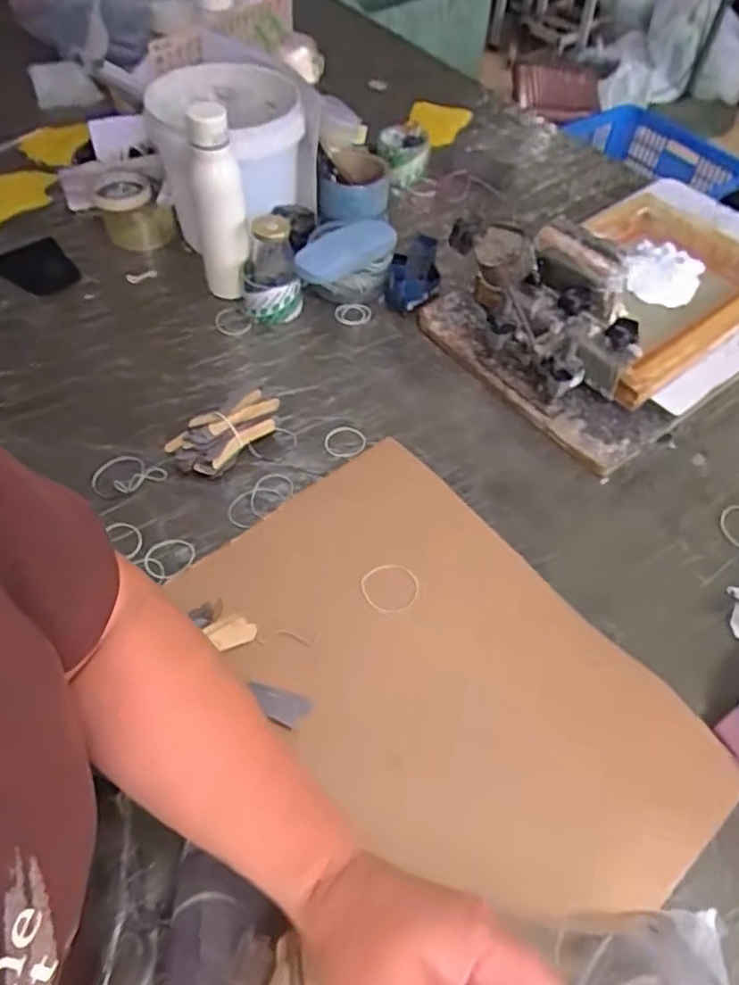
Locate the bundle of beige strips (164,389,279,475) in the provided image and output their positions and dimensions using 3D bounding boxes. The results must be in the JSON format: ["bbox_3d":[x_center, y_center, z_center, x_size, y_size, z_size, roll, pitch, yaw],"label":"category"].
[{"bbox_3d":[-0.166,-0.067,0.739,0.060,0.047,0.121,35,61,20],"label":"bundle of beige strips"}]

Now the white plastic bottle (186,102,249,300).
[{"bbox_3d":[-0.196,-0.366,0.832,0.065,0.243,0.065,-14,57,-12],"label":"white plastic bottle"}]

